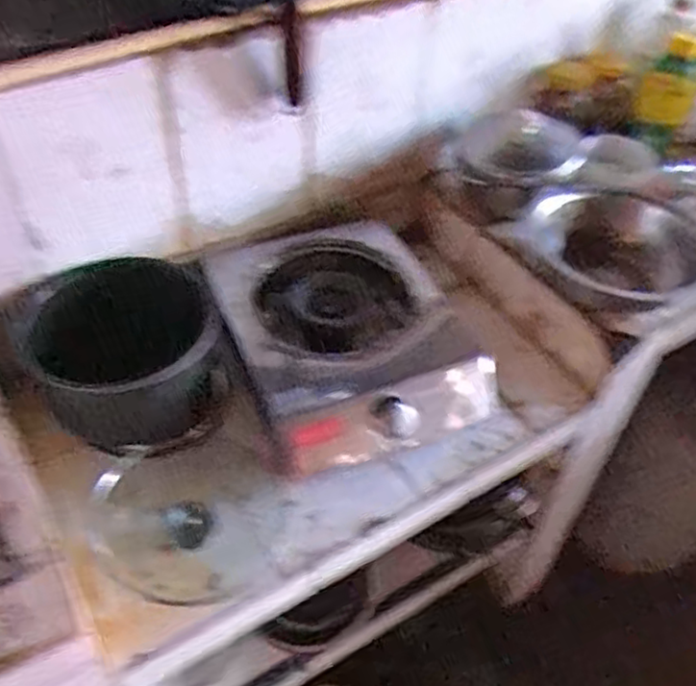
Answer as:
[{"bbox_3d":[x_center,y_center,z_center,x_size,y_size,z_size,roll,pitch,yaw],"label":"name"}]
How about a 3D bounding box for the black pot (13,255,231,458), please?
[{"bbox_3d":[-0.284,0.013,0.894,0.205,0.160,0.244,-22,52,-23],"label":"black pot"}]

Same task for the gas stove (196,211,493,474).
[{"bbox_3d":[-0.004,-0.014,0.972,0.300,0.102,0.368,-16,49,-18],"label":"gas stove"}]

